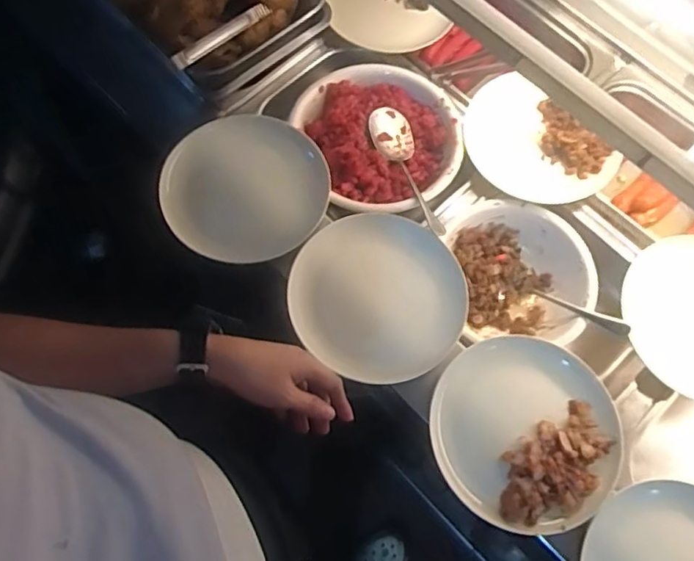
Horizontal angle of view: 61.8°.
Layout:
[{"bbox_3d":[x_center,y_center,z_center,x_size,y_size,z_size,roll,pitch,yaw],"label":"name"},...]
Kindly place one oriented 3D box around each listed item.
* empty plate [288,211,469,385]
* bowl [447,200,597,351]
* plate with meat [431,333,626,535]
[{"bbox_3d":[0.041,0.020,0.748,0.219,0.044,0.221,1,69,-2],"label":"empty plate"},{"bbox_3d":[0.238,-0.007,0.809,0.184,0.066,0.197,1,69,-2],"label":"bowl"},{"bbox_3d":[0.210,0.177,0.688,0.218,0.035,0.213,1,69,-2],"label":"plate with meat"}]

